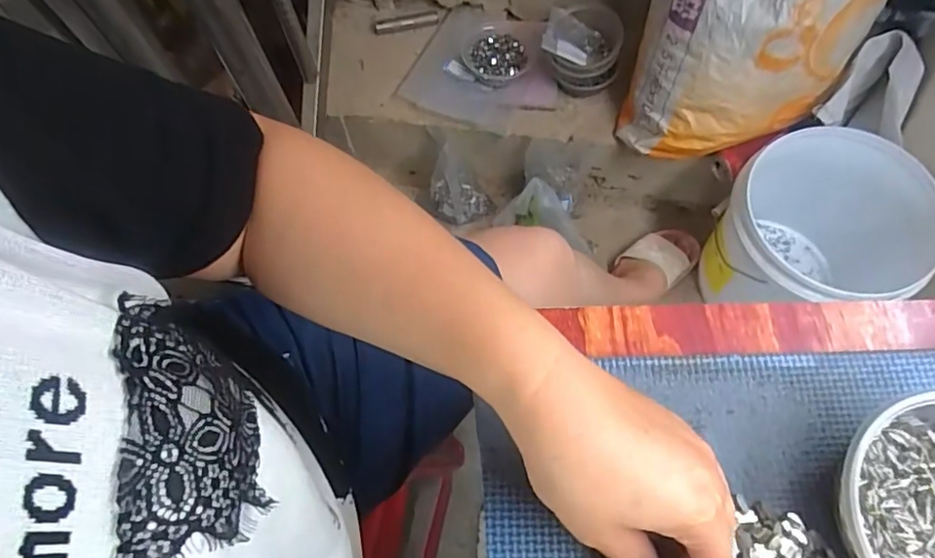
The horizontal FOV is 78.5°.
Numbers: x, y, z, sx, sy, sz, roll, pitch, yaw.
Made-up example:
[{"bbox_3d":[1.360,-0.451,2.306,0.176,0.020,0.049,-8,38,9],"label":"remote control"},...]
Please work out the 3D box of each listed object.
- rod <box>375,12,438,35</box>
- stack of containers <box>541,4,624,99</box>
[{"bbox_3d":[-0.110,-0.462,1.034,0.115,0.015,0.024,-11,70,-3],"label":"rod"},{"bbox_3d":[0.184,-0.365,0.928,0.123,0.106,0.098,15,71,7],"label":"stack of containers"}]

